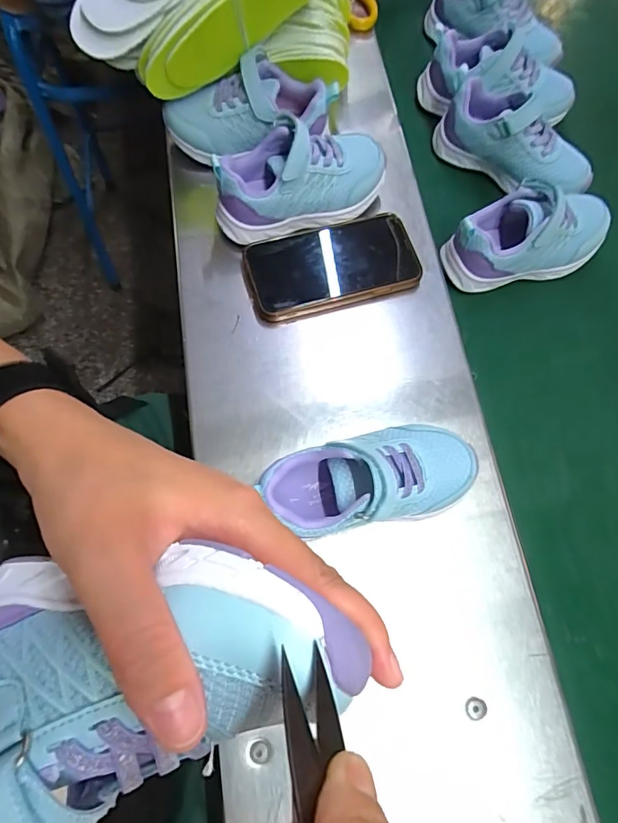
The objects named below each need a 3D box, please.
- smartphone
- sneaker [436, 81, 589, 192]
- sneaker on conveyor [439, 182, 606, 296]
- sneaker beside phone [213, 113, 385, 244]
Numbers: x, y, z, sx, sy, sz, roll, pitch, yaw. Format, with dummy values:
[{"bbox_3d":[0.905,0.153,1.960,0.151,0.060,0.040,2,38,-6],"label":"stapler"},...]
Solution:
[{"bbox_3d":[0.020,-0.137,0.423,0.152,0.014,0.091,-13,73,-6],"label":"smartphone"},{"bbox_3d":[0.211,-0.275,0.471,0.157,0.074,0.064,35,74,9],"label":"sneaker"},{"bbox_3d":[0.209,-0.168,0.433,0.159,0.067,0.064,-12,73,-6],"label":"sneaker on conveyor"},{"bbox_3d":[-0.006,-0.209,0.422,0.161,0.083,0.066,-19,74,-8],"label":"sneaker beside phone"}]

